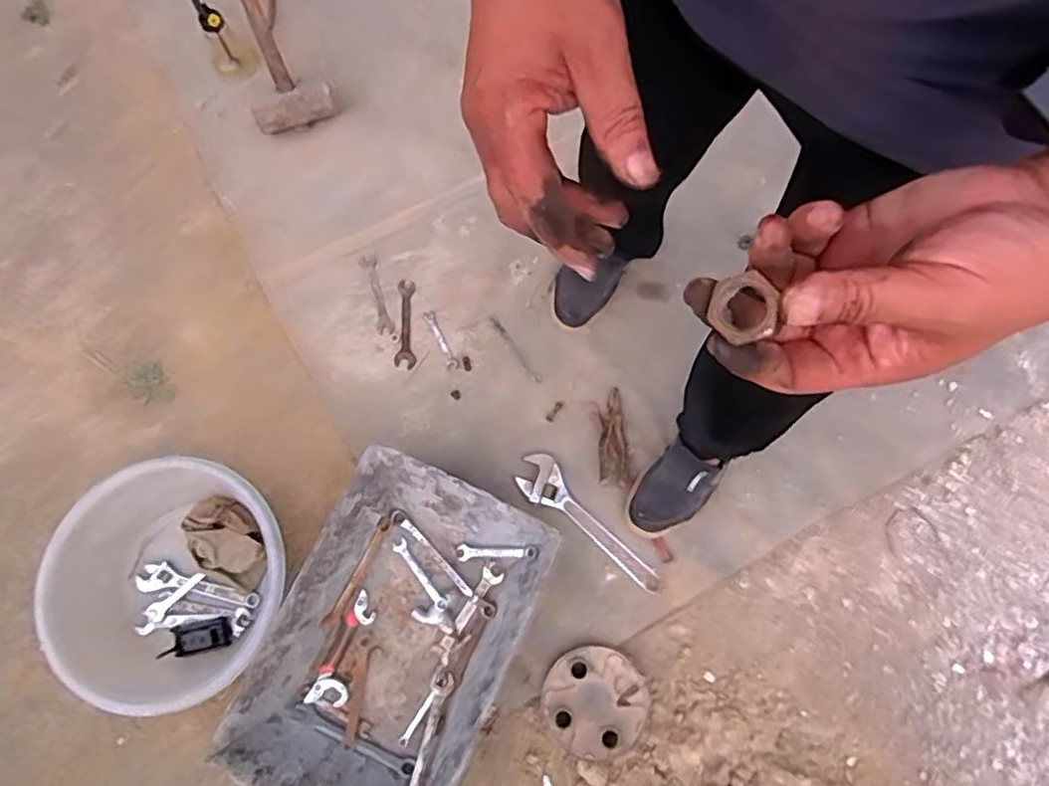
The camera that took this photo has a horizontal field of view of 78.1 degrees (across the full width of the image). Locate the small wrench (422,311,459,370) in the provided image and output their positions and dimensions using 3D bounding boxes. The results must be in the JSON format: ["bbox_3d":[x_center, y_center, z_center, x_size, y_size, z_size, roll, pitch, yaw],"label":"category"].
[{"bbox_3d":[-0.142,-0.088,1.100,0.021,0.011,0.109,-26,74,-7],"label":"small wrench"}]

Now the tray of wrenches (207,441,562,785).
[{"bbox_3d":[-0.180,0.352,0.925,0.312,0.107,0.467,23,74,8],"label":"tray of wrenches"}]

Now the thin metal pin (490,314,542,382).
[{"bbox_3d":[-0.016,-0.075,1.101,0.014,0.006,0.142,-33,75,-9],"label":"thin metal pin"}]

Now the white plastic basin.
[{"bbox_3d":[-0.504,0.275,0.947,0.321,0.113,0.326,0,72,1],"label":"white plastic basin"}]

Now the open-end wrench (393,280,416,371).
[{"bbox_3d":[-0.203,-0.118,1.113,0.035,0.004,0.154,2,81,0],"label":"open-end wrench"}]

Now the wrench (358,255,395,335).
[{"bbox_3d":[-0.257,-0.173,1.129,0.031,0.004,0.138,-17,85,-4],"label":"wrench"}]

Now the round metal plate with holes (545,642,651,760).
[{"bbox_3d":[0.101,0.446,0.939,0.142,0.031,0.144,0,72,1],"label":"round metal plate with holes"}]

